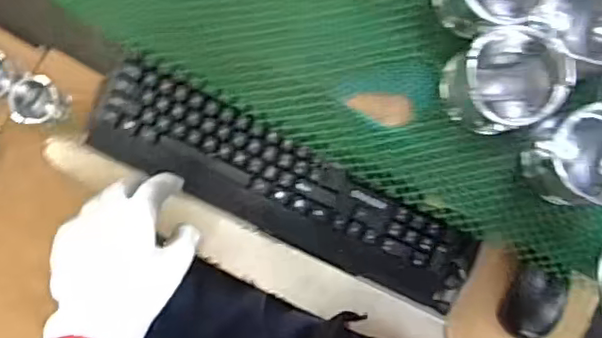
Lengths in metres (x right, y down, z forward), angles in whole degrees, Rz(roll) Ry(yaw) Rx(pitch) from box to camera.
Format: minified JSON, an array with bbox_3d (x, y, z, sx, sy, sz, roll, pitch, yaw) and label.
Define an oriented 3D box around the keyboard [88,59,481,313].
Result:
[{"bbox_3d":[-0.021,0.017,0.700,0.467,0.035,0.113,25,88,0],"label":"keyboard"}]

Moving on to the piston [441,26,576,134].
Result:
[{"bbox_3d":[0.190,-0.082,0.577,0.092,0.086,0.087,0,88,-1],"label":"piston"}]

